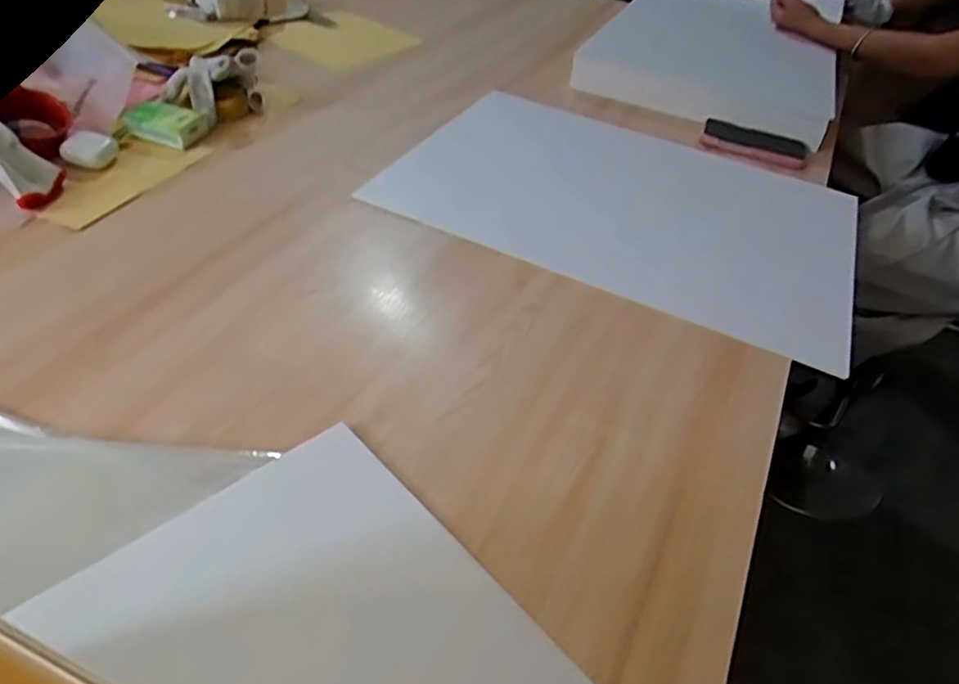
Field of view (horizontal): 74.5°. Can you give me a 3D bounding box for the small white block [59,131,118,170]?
[{"bbox_3d":[-0.445,-0.220,0.719,0.053,0.025,0.040,-6,45,-15],"label":"small white block"}]

